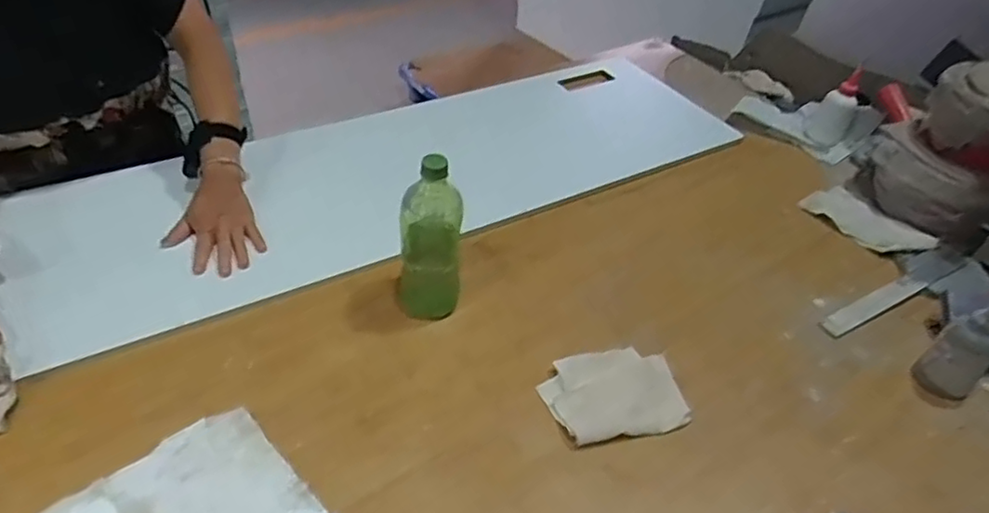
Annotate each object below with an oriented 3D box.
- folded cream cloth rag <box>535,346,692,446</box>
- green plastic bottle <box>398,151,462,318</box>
[{"bbox_3d":[0.134,0.155,0.733,0.149,0.022,0.115,-8,42,-17],"label":"folded cream cloth rag"},{"bbox_3d":[-0.077,-0.015,0.776,0.073,0.208,0.062,-1,40,-9],"label":"green plastic bottle"}]

